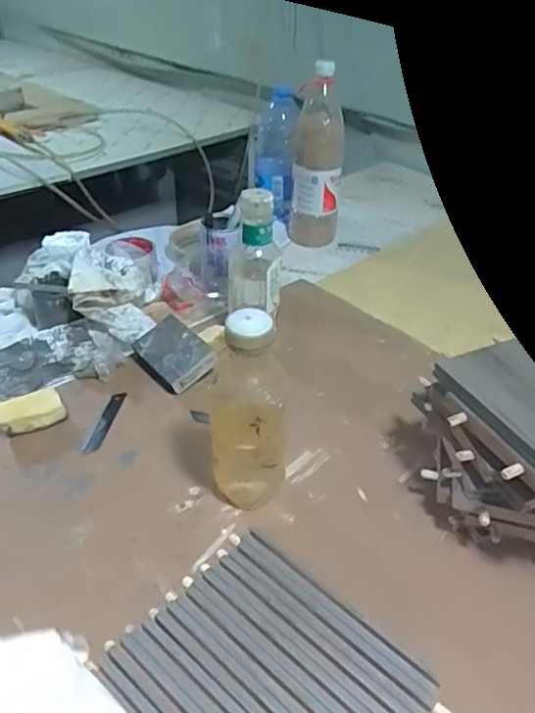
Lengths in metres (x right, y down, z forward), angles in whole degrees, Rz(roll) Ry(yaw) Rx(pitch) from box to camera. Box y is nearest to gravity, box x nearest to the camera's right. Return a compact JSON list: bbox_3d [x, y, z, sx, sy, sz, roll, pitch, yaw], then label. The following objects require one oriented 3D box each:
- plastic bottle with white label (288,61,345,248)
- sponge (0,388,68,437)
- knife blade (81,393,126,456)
[{"bbox_3d":[0.090,-0.342,0.995,0.087,0.295,0.083,7,36,3],"label":"plastic bottle with white label"},{"bbox_3d":[-0.265,0.062,0.635,0.068,0.028,0.038,-16,41,-26],"label":"sponge"},{"bbox_3d":[-0.185,0.076,0.647,0.016,0.007,0.094,15,41,-2],"label":"knife blade"}]

